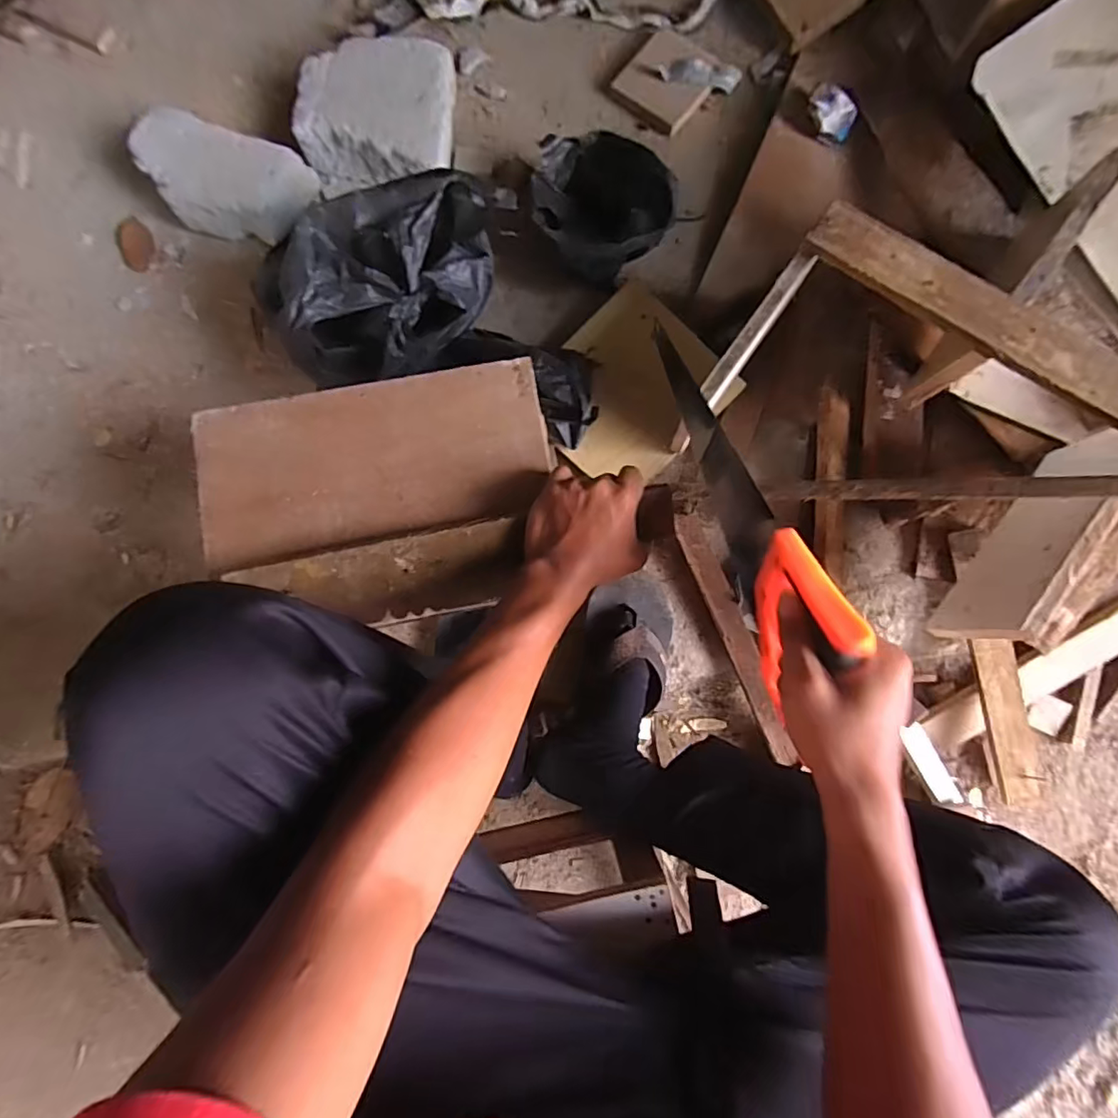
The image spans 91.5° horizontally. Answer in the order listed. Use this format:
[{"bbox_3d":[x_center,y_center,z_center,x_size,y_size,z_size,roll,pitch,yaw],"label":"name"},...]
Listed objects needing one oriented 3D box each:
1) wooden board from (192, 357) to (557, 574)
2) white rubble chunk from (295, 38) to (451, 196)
[{"bbox_3d":[-0.167,-0.088,0.500,0.314,0.017,0.149,-12,83,-3],"label":"wooden board"},{"bbox_3d":[-0.246,-0.602,0.747,0.203,0.079,0.189,2,83,0],"label":"white rubble chunk"}]

